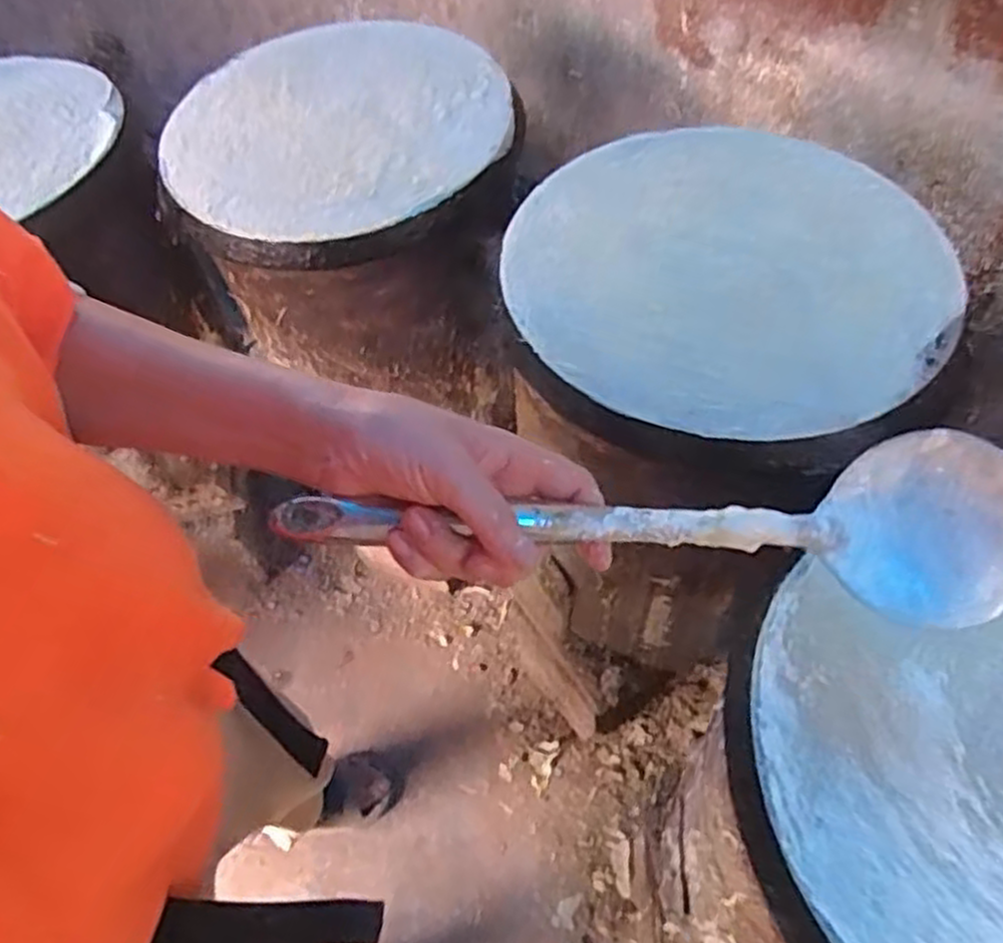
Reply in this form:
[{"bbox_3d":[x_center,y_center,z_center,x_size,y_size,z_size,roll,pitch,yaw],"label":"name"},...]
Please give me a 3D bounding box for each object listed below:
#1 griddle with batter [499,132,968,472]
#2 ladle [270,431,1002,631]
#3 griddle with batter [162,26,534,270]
[{"bbox_3d":[0.183,-0.168,0.649,0.356,0.020,0.376,15,59,13],"label":"griddle with batter"},{"bbox_3d":[0.073,0.024,0.361,0.339,0.062,0.084,3,57,-5],"label":"ladle"},{"bbox_3d":[-0.170,-0.366,0.817,0.362,0.042,0.361,-7,57,-1],"label":"griddle with batter"}]

